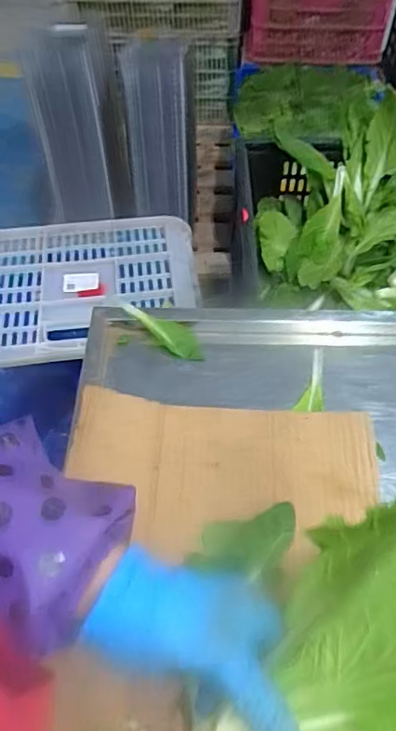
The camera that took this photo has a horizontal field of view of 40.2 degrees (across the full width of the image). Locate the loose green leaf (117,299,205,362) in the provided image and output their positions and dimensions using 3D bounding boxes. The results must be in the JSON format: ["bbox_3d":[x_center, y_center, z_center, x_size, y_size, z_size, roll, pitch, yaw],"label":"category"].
[{"bbox_3d":[-0.038,-0.042,0.588,0.110,0.014,0.034,35,61,6],"label":"loose green leaf"}]

